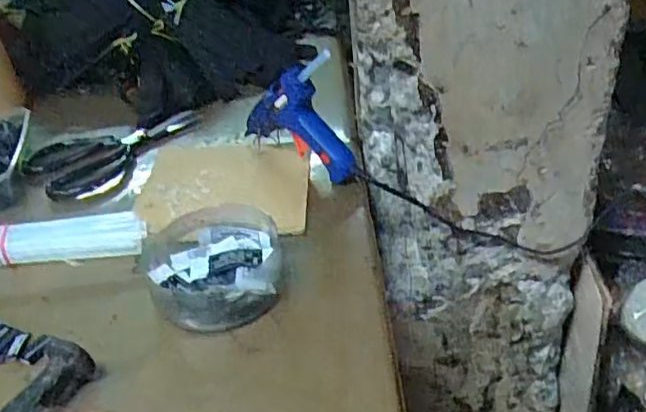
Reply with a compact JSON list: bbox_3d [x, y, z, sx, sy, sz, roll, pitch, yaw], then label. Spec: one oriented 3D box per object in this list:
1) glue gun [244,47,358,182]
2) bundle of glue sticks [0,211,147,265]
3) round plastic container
[{"bbox_3d":[-0.026,-0.086,0.570,0.029,0.113,0.131,-30,40,-32],"label":"glue gun"},{"bbox_3d":[-0.239,0.032,0.508,0.184,0.027,0.040,-6,33,0],"label":"bundle of glue sticks"},{"bbox_3d":[-0.080,0.042,0.452,0.097,0.040,0.101,-4,33,3],"label":"round plastic container"}]

